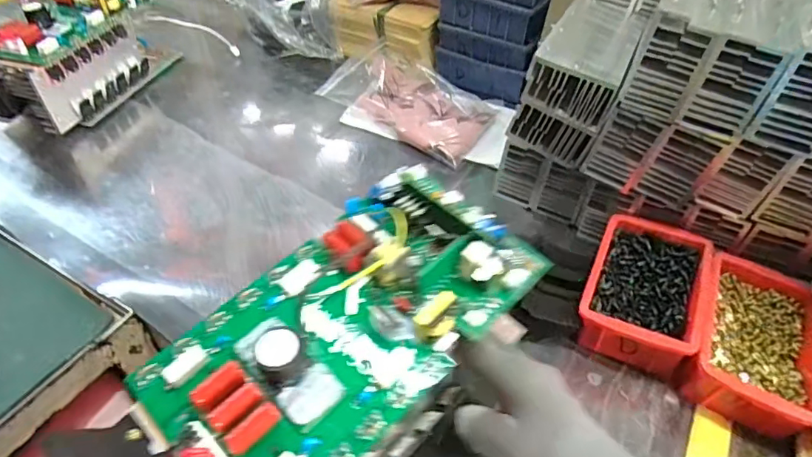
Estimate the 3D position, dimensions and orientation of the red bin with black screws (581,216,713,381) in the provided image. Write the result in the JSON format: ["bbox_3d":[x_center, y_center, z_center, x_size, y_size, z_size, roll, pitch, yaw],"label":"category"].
[{"bbox_3d":[0.225,0.060,0.498,0.099,0.061,0.144,23,49,14],"label":"red bin with black screws"}]

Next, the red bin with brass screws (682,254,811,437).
[{"bbox_3d":[0.304,0.106,0.461,0.098,0.061,0.153,22,49,16],"label":"red bin with brass screws"}]

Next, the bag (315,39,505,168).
[{"bbox_3d":[0.009,-0.173,0.717,0.226,0.046,0.140,28,51,18],"label":"bag"}]

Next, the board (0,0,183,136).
[{"bbox_3d":[-0.419,-0.226,0.671,0.089,0.126,0.236,19,49,11],"label":"board"}]

